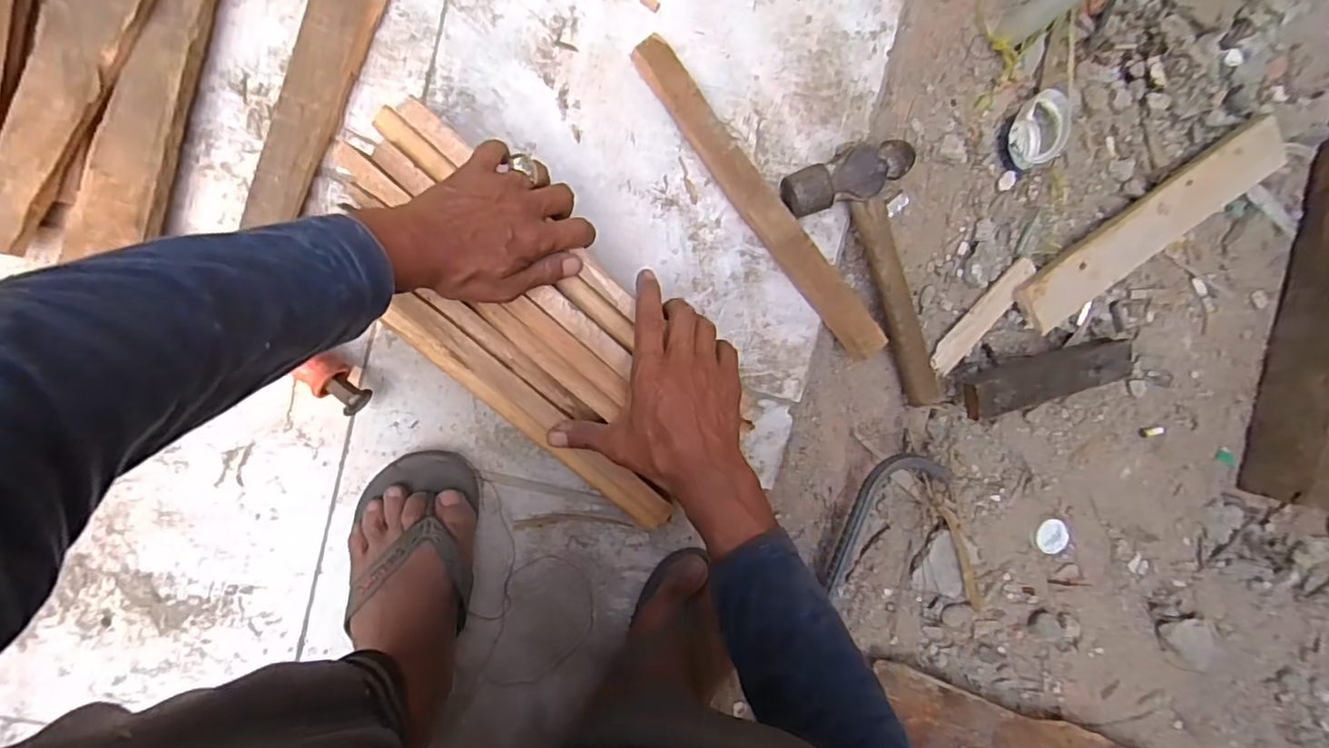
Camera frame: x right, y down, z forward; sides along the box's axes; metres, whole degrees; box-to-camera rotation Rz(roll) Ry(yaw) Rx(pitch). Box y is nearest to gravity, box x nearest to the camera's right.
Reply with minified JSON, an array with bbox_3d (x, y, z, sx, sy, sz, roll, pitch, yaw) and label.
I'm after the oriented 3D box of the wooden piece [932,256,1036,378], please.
[{"bbox_3d":[0.339,-0.061,0.622,0.028,0.009,0.153,42,89,-8],"label":"wooden piece"}]

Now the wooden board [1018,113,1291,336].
[{"bbox_3d":[0.530,-0.162,0.636,0.348,0.026,0.064,-34,98,-4],"label":"wooden board"}]

